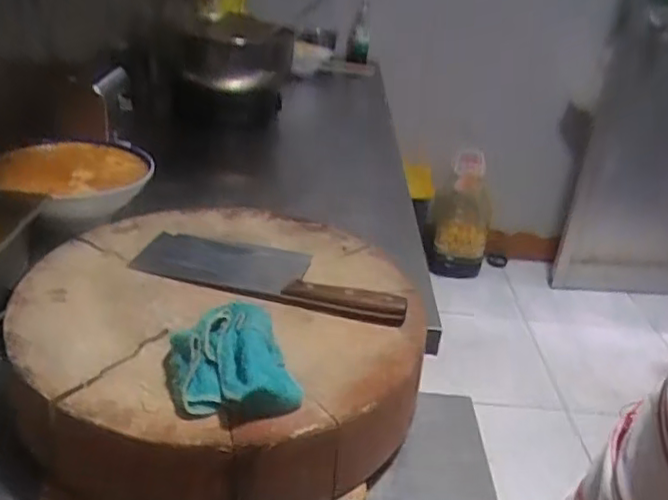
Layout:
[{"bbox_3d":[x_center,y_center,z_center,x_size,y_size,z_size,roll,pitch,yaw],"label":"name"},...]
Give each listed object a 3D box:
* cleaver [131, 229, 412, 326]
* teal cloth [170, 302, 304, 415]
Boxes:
[{"bbox_3d":[-0.064,0.023,0.714,0.297,0.031,0.105,13,27,13],"label":"cleaver"},{"bbox_3d":[-0.088,0.095,0.547,0.100,0.042,0.115,-8,30,-26],"label":"teal cloth"}]

